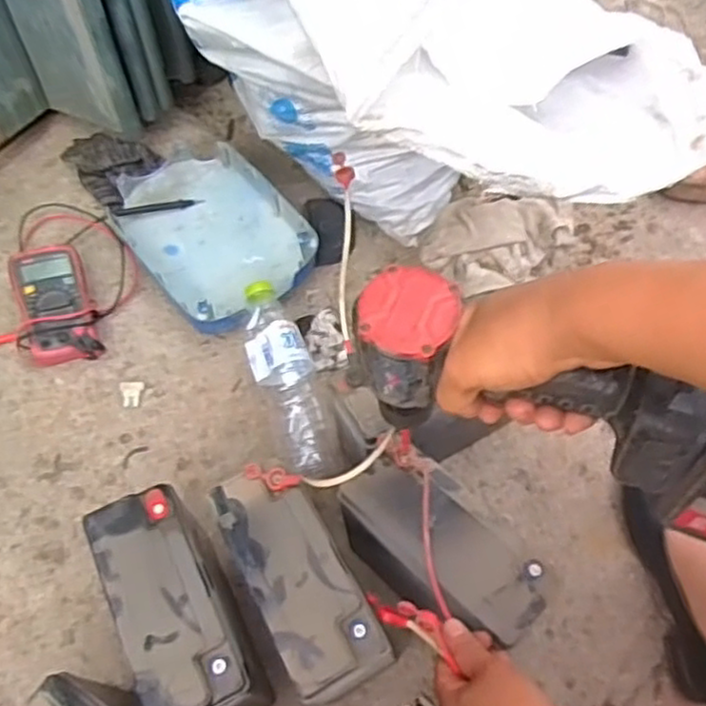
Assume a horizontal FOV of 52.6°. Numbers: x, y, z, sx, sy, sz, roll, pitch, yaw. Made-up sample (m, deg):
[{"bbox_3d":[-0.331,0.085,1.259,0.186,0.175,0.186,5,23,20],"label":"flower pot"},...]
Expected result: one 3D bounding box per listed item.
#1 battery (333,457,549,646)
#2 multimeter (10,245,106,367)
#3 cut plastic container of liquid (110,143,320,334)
[{"bbox_3d":[0.071,0.181,0.622,0.079,0.176,0.167,-39,69,-18],"label":"battery"},{"bbox_3d":[-0.341,-0.053,0.812,0.083,0.044,0.140,-20,64,-10],"label":"multimeter"},{"bbox_3d":[-0.171,-0.144,0.866,0.181,0.053,0.249,-35,68,-16],"label":"cut plastic container of liquid"}]

